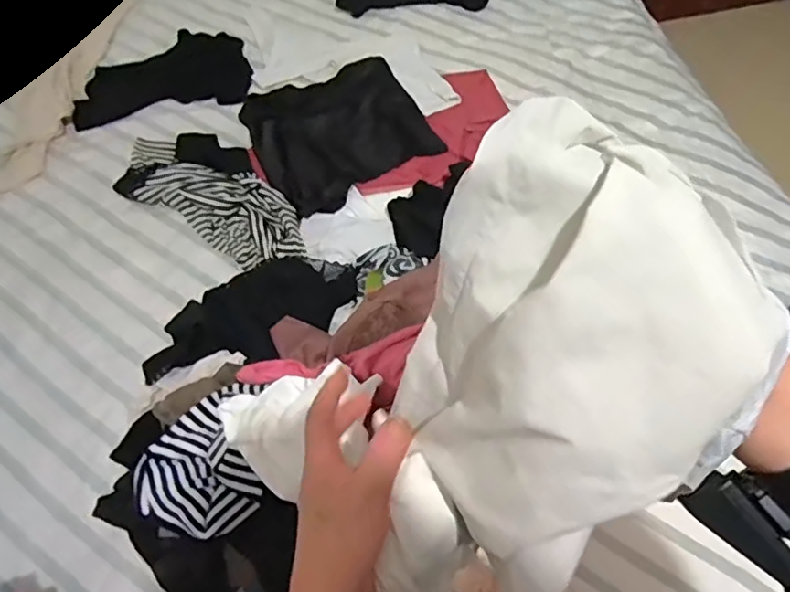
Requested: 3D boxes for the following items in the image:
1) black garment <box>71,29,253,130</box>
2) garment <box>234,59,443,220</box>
[{"bbox_3d":[-0.507,-0.486,1.239,0.362,0.022,0.208,-11,63,-5],"label":"black garment"},{"bbox_3d":[-0.112,-0.348,1.116,0.339,0.105,0.333,-26,65,-12],"label":"garment"}]

